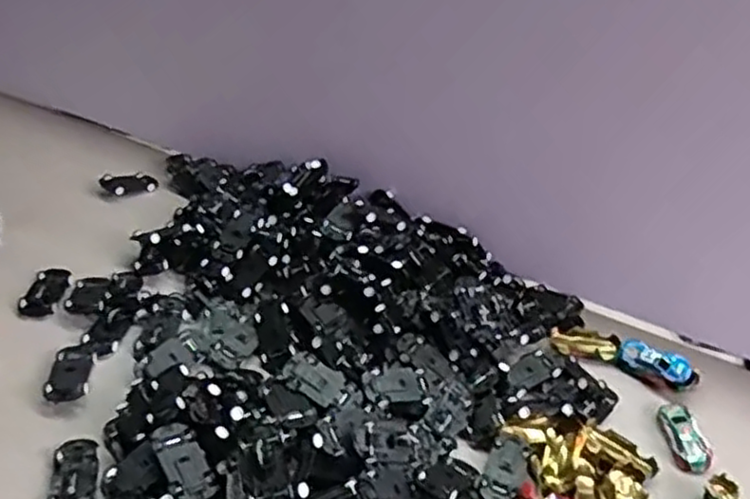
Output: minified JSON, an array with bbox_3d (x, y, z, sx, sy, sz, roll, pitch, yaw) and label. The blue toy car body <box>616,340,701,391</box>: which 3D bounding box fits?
[{"bbox_3d":[0.262,0.105,0.657,0.069,0.016,0.029,22,39,18],"label":"blue toy car body"}]

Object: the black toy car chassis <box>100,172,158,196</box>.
[{"bbox_3d":[-0.276,-0.074,0.801,0.059,0.017,0.032,-21,48,-27],"label":"black toy car chassis"}]

